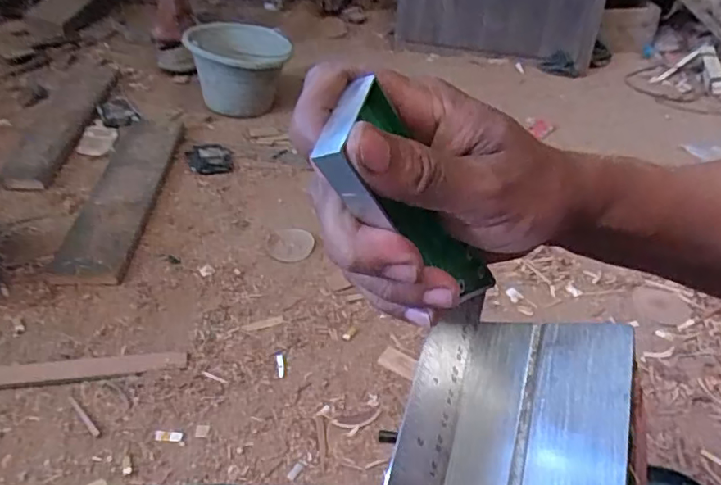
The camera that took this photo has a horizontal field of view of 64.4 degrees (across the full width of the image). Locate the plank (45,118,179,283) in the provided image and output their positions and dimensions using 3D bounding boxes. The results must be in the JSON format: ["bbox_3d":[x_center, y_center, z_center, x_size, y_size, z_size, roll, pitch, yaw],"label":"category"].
[{"bbox_3d":[-0.451,-0.117,1.113,0.118,0.029,0.548,1,37,-6],"label":"plank"}]

